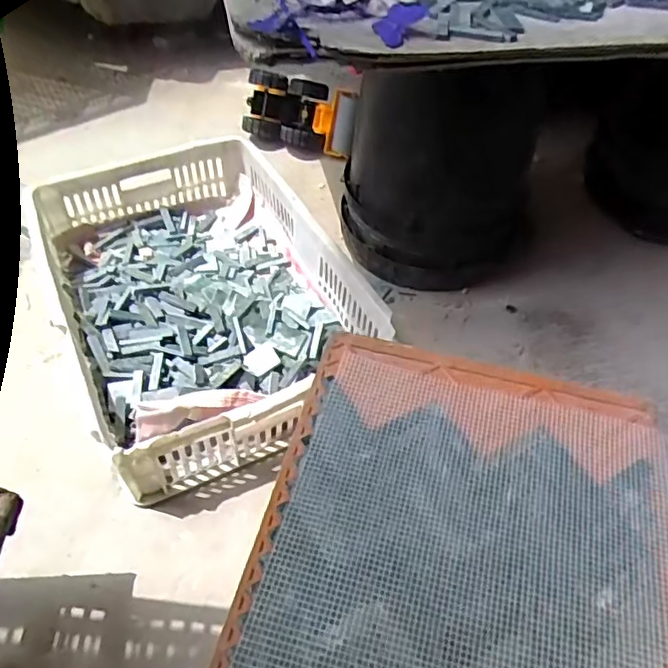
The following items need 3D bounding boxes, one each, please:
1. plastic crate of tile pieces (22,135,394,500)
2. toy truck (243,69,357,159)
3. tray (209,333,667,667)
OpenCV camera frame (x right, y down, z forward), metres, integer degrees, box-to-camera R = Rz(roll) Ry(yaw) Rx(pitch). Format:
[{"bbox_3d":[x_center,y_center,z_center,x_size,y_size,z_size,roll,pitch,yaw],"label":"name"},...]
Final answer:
[{"bbox_3d":[-0.194,-0.051,0.940,0.395,0.169,0.525,-21,53,-20],"label":"plastic crate of tile pieces"},{"bbox_3d":[-0.066,-0.446,1.237,0.235,0.125,0.101,12,49,8],"label":"toy truck"},{"bbox_3d":[0.093,0.158,0.430,0.288,0.024,0.331,13,50,8],"label":"tray"}]

